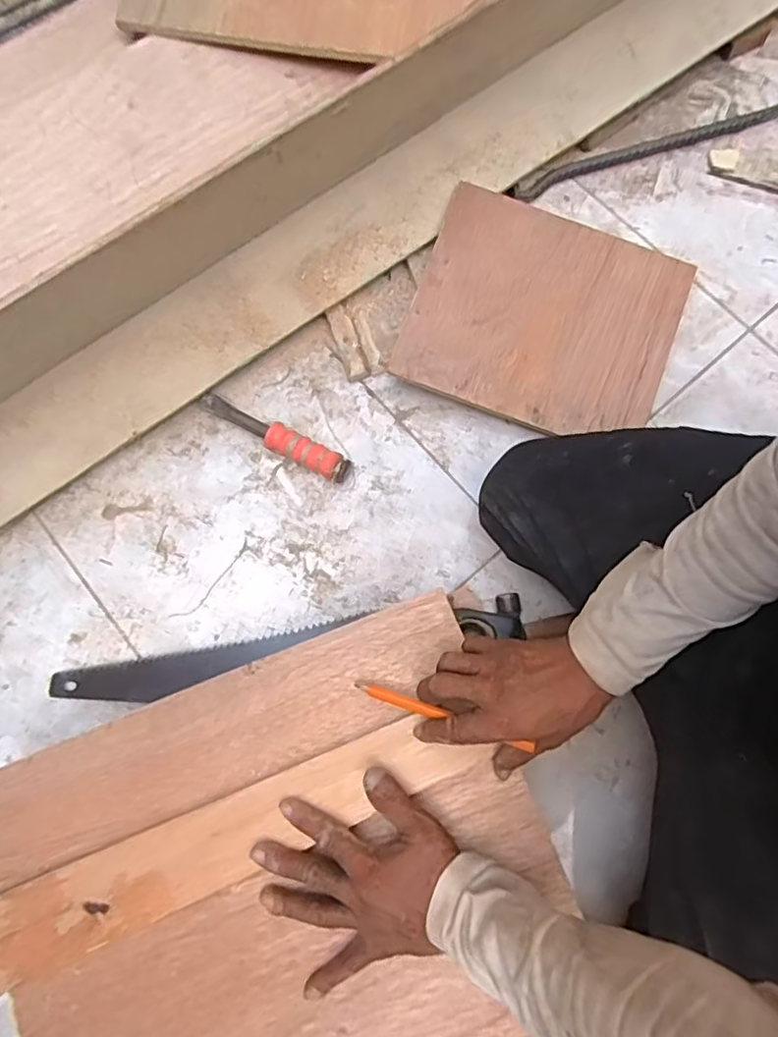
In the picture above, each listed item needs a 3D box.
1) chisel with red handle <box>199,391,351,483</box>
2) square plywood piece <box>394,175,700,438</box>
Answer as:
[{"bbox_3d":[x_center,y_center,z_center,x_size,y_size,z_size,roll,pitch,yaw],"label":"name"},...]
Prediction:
[{"bbox_3d":[-0.137,-0.099,0.707,0.197,0.027,0.030,29,79,8],"label":"chisel with red handle"},{"bbox_3d":[0.185,-0.237,0.711,0.302,0.012,0.253,20,83,0],"label":"square plywood piece"}]

